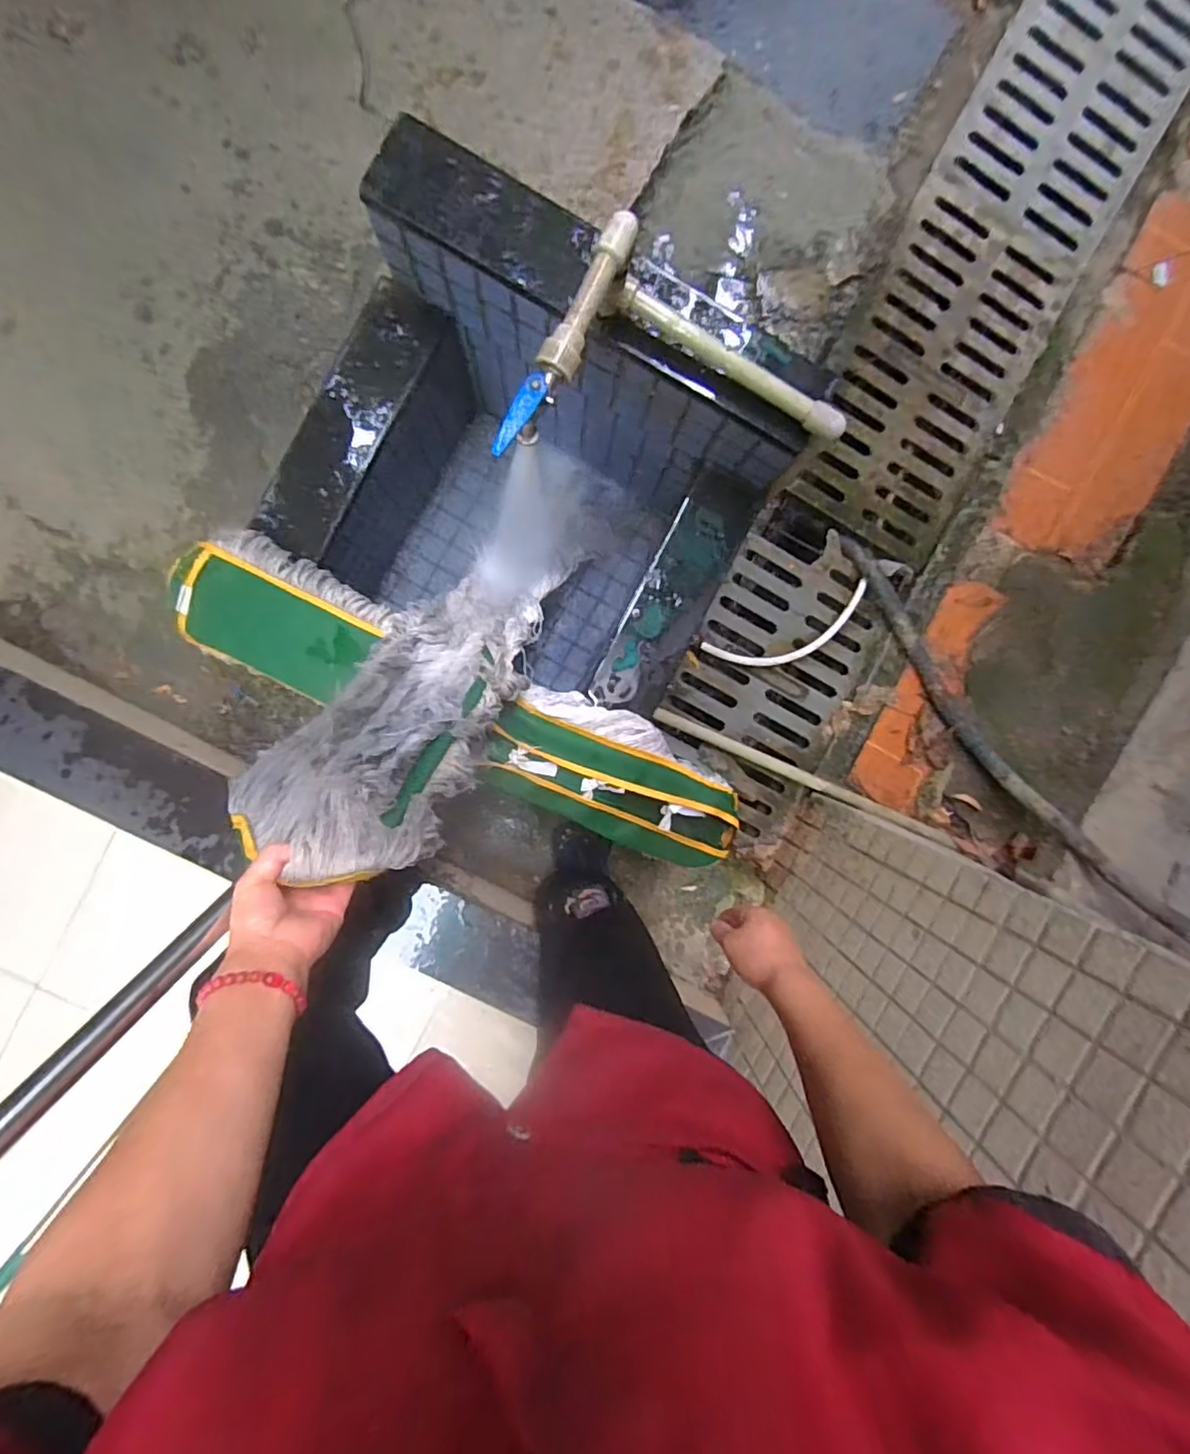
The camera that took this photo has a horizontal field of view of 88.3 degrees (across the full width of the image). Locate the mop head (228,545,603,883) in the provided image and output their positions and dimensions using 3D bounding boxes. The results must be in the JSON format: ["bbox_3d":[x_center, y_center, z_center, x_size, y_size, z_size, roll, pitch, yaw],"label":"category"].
[{"bbox_3d":[-0.187,-0.072,0.767,0.181,0.643,0.071,25,127,-6],"label":"mop head"}]

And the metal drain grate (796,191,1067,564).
[{"bbox_3d":[0.677,-0.709,1.248,0.355,0.050,0.672,28,92,-6],"label":"metal drain grate"}]

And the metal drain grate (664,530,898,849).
[{"bbox_3d":[0.366,-0.112,1.276,0.349,0.057,0.564,27,92,-6],"label":"metal drain grate"}]

